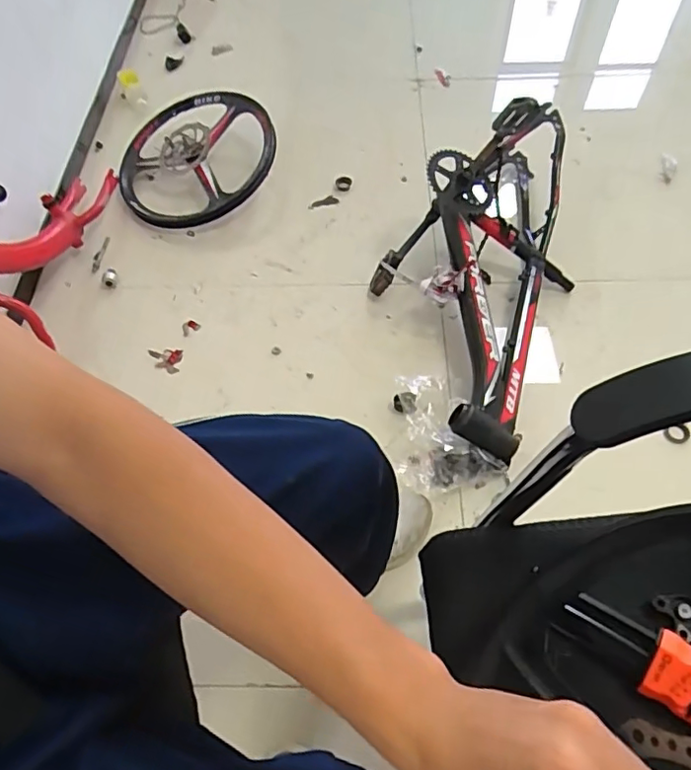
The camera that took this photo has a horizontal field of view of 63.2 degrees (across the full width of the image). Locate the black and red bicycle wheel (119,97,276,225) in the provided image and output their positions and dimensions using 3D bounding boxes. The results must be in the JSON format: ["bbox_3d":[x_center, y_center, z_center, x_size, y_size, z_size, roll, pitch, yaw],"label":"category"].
[{"bbox_3d":[-0.380,-0.570,1.435,0.403,0.113,0.399,-2,71,12],"label":"black and red bicycle wheel"}]

